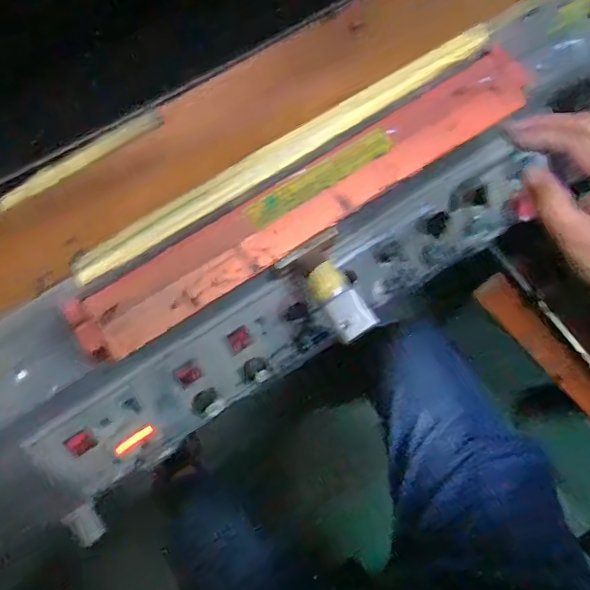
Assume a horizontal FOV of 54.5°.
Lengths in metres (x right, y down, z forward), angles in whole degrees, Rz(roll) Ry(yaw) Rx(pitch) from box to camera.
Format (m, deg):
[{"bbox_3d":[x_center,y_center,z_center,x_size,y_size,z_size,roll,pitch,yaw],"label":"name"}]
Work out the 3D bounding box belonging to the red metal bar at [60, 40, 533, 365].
[{"bbox_3d":[0.015,-0.072,0.423,0.391,0.026,0.050,-32,79,-9],"label":"red metal bar"}]

